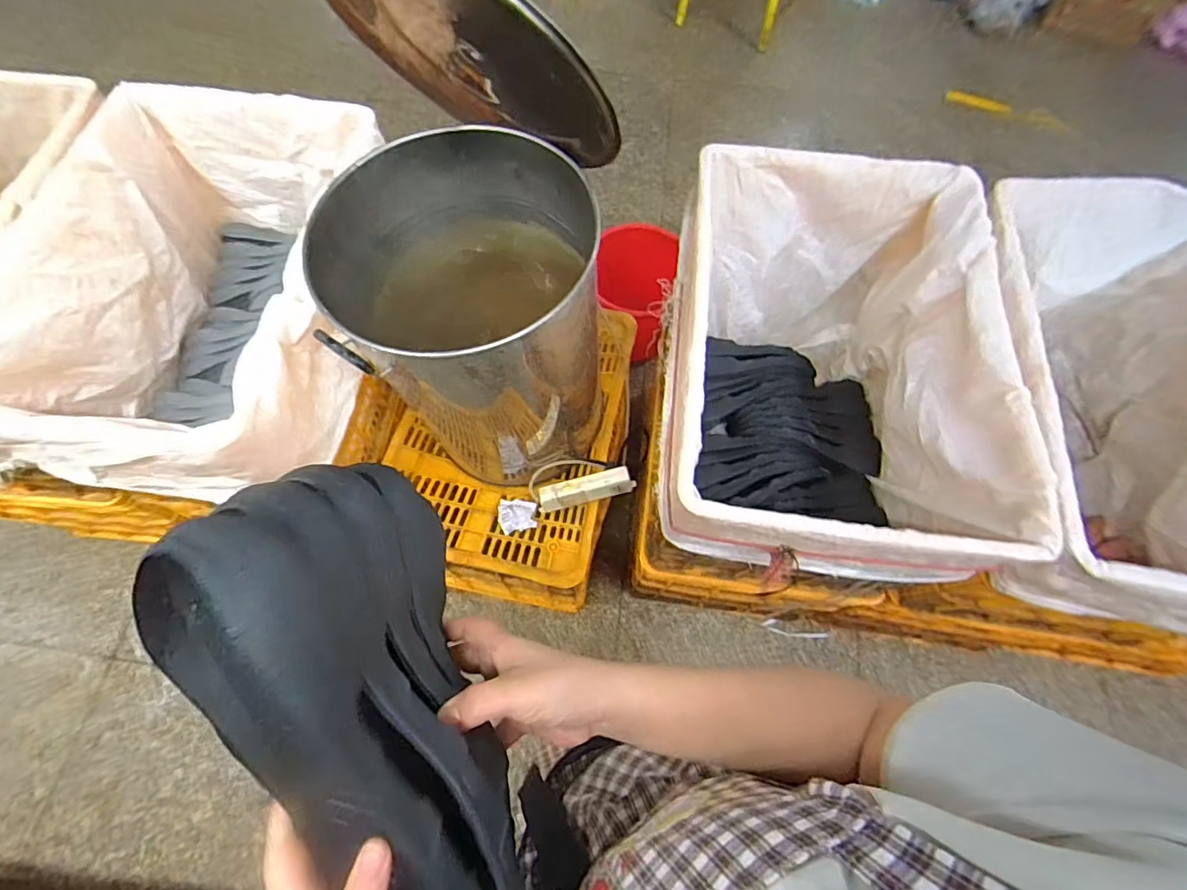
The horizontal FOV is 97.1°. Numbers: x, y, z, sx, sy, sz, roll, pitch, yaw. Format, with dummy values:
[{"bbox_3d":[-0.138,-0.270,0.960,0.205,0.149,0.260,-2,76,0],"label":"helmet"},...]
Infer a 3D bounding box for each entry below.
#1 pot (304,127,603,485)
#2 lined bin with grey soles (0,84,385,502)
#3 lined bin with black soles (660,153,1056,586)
[{"bbox_3d":[-0.183,-0.197,0.909,0.379,0.490,0.389,1,67,-2],"label":"pot"},{"bbox_3d":[-0.642,-0.243,0.934,0.492,0.343,0.673,4,67,0],"label":"lined bin with grey soles"},{"bbox_3d":[0.367,-0.121,0.905,0.471,0.347,0.676,8,67,1],"label":"lined bin with black soles"}]

